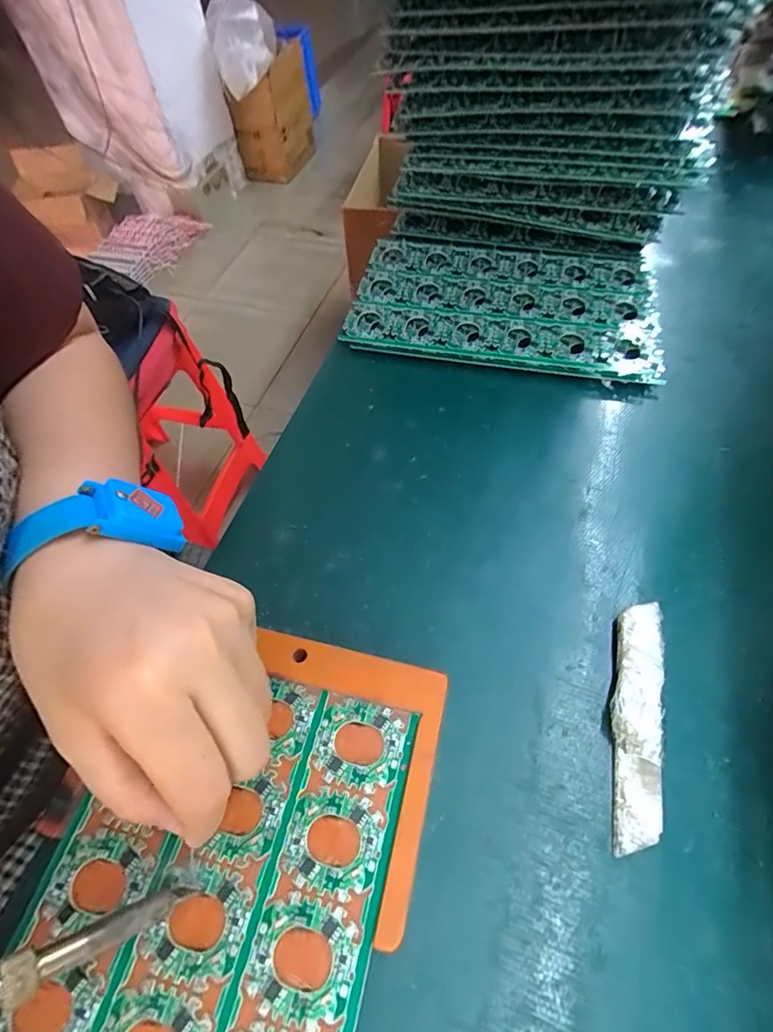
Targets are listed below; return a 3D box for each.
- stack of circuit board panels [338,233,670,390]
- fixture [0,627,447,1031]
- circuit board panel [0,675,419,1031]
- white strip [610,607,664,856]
[{"bbox_3d":[0.083,-0.153,0.356,0.205,0.020,0.124,10,58,8],"label":"stack of circuit board panels"},{"bbox_3d":[-0.068,0.155,0.162,0.132,0.008,0.236,11,58,9],"label":"fixture"},{"bbox_3d":[-0.070,0.156,0.163,0.119,0.005,0.203,11,58,9],"label":"circuit board panel"},{"bbox_3d":[0.106,0.085,0.209,0.021,0.008,0.099,12,58,10],"label":"white strip"}]

